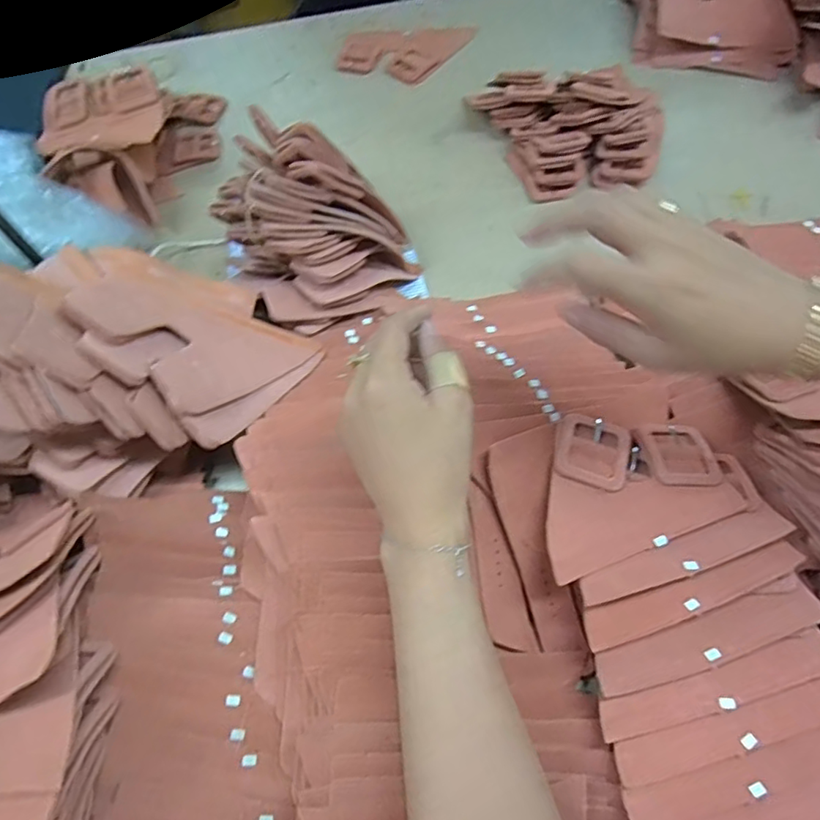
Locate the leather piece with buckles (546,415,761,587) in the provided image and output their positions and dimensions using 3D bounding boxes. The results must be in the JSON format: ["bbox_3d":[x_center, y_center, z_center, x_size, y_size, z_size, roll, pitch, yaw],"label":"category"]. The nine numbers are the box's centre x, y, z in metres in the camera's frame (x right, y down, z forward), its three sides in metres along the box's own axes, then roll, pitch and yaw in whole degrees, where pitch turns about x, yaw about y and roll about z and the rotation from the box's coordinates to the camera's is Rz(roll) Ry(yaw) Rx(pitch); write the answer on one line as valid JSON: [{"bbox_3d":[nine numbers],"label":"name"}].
[{"bbox_3d":[0.147,0.042,0.376,0.153,0.015,0.094,-21,63,-6],"label":"leather piece with buckles"}]

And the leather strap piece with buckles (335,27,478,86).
[{"bbox_3d":[-0.006,-0.441,0.682,0.138,0.011,0.125,16,65,12],"label":"leather strap piece with buckles"}]

